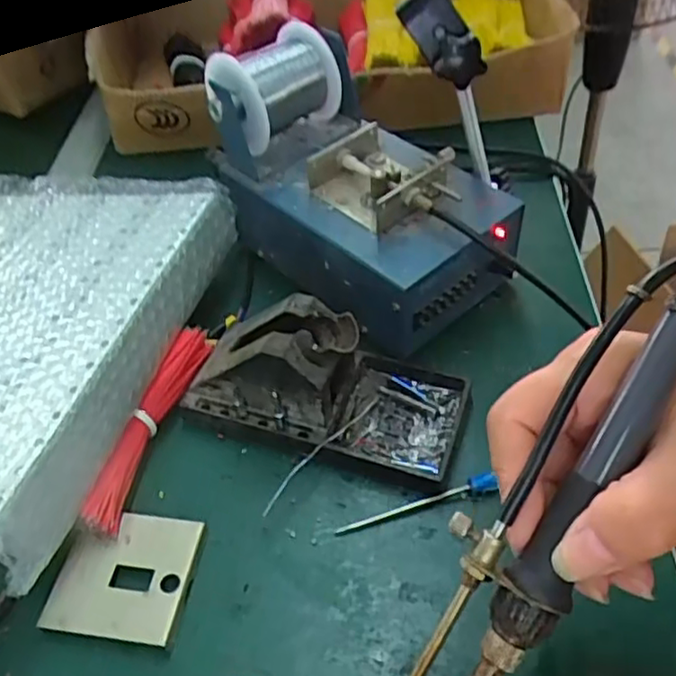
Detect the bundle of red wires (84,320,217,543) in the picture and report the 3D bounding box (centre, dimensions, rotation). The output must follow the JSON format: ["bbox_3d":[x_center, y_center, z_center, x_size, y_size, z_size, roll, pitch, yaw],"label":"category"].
[{"bbox_3d":[-0.105,0.047,0.380,0.016,0.024,0.130,12,49,9],"label":"bundle of red wires"}]

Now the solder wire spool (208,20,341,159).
[{"bbox_3d":[-0.044,-0.165,0.461,0.068,0.072,0.074,29,56,27],"label":"solder wire spool"}]

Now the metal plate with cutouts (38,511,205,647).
[{"bbox_3d":[-0.106,0.118,0.340,0.065,0.010,0.063,7,49,5],"label":"metal plate with cutouts"}]

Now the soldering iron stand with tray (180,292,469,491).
[{"bbox_3d":[-0.006,0.021,0.387,0.156,0.070,0.077,12,49,15],"label":"soldering iron stand with tray"}]

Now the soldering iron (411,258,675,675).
[{"bbox_3d":[0.067,0.046,0.205,0.033,0.016,0.203,31,92,23],"label":"soldering iron"}]

